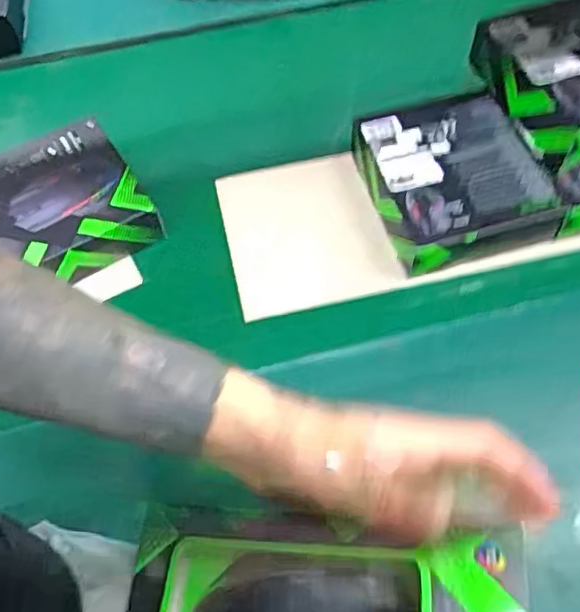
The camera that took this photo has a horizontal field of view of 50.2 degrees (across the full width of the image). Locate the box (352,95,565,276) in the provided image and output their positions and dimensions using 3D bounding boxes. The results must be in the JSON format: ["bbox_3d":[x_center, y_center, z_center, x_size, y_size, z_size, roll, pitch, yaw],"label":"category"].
[{"bbox_3d":[0.171,-0.140,0.668,0.179,0.049,0.190,-16,60,-6],"label":"box"}]

